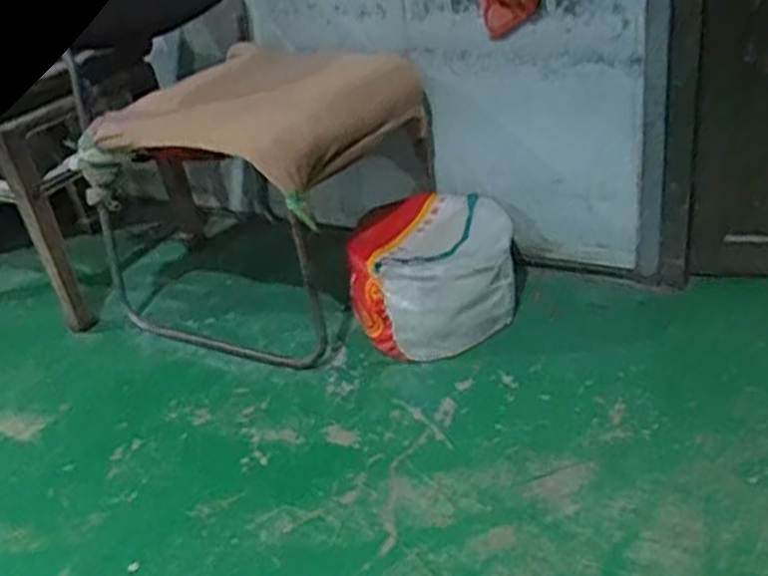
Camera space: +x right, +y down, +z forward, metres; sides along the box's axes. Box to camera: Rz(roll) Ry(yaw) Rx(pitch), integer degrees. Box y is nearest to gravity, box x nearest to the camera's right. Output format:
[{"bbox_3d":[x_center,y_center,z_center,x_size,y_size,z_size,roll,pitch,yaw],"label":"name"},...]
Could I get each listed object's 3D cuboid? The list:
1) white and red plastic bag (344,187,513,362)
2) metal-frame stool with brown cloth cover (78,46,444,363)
[{"bbox_3d":[0.092,-0.037,1.551,0.308,0.200,0.330,-8,28,2],"label":"white and red plastic bag"},{"bbox_3d":[-0.220,-0.181,1.577,0.569,0.471,0.475,5,31,25],"label":"metal-frame stool with brown cloth cover"}]

